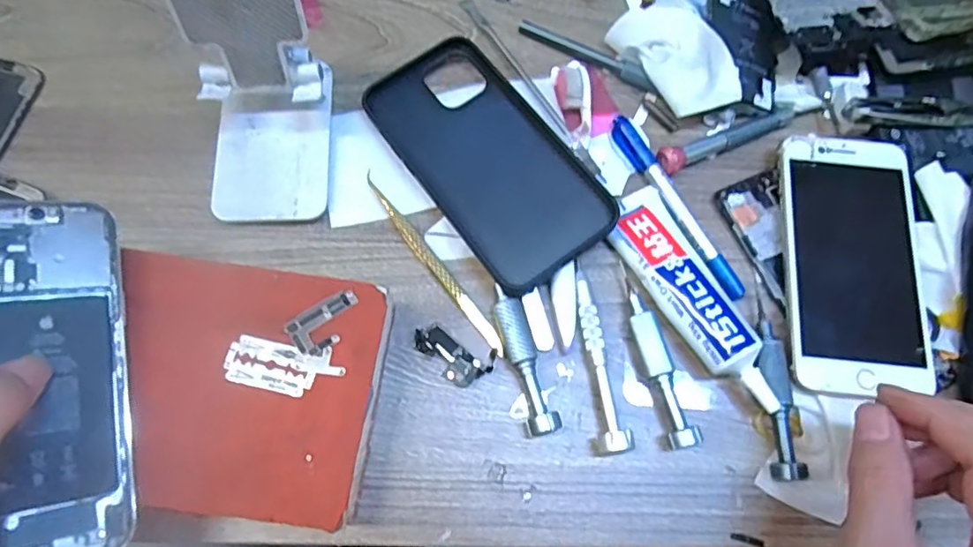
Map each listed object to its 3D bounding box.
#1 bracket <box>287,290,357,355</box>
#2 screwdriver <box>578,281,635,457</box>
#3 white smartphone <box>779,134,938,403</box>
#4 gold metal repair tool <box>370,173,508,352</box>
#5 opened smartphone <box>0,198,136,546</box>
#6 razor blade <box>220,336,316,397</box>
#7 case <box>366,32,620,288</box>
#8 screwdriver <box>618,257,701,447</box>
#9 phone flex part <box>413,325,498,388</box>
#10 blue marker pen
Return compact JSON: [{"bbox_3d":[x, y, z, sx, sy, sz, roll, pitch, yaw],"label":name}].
[{"bbox_3d":[-0.077,0.024,0.282,0.035,0.004,0.021,-36,77,-13],"label":"bracket"},{"bbox_3d":[0.061,0.049,0.315,0.017,0.017,0.094,-6,73,-4],"label":"screwdriver"},{"bbox_3d":[0.213,-0.008,0.338,0.078,0.012,0.155,6,73,0],"label":"white smartphone"},{"bbox_3d":[-0.031,-0.006,0.334,0.009,0.009,0.127,-38,78,-12],"label":"gold metal repair tool"},{"bbox_3d":[-0.198,0.043,0.245,0.075,0.007,0.157,-4,75,-31],"label":"opened smartphone"},{"bbox_3d":[-0.102,0.044,0.274,0.041,0.004,0.022,13,72,1],"label":"razor blade"},{"bbox_3d":[0.001,-0.070,0.347,0.083,0.020,0.161,-34,77,-12],"label":"case"},{"bbox_3d":[0.090,0.045,0.318,0.018,0.016,0.103,-16,74,-7],"label":"screwdriver"},{"bbox_3d":[-0.019,0.046,0.316,0.045,0.010,0.025,19,73,4],"label":"phone flex part"},{"bbox_3d":[0.113,-0.041,0.350,0.013,0.008,0.129,-26,75,-10],"label":"blue marker pen"}]

